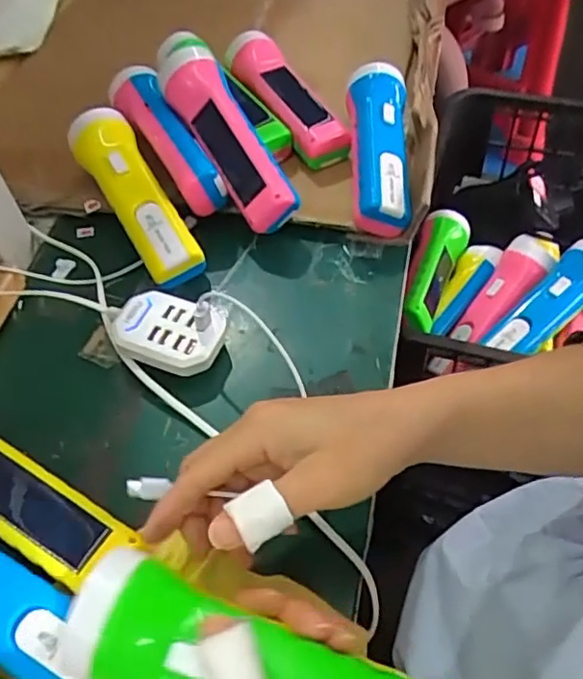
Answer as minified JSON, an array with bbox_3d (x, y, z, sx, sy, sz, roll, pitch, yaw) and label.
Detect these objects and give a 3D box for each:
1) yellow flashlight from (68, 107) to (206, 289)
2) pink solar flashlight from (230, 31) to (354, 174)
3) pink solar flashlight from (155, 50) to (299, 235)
[{"bbox_3d":[-0.124,-0.115,0.503,0.048,0.046,0.161,-29,72,-13],"label":"yellow flashlight"},{"bbox_3d":[-0.004,-0.223,0.566,0.043,0.048,0.159,-26,55,-14],"label":"pink solar flashlight"},{"bbox_3d":[-0.051,-0.167,0.509,0.050,0.040,0.169,-27,76,-18],"label":"pink solar flashlight"}]

